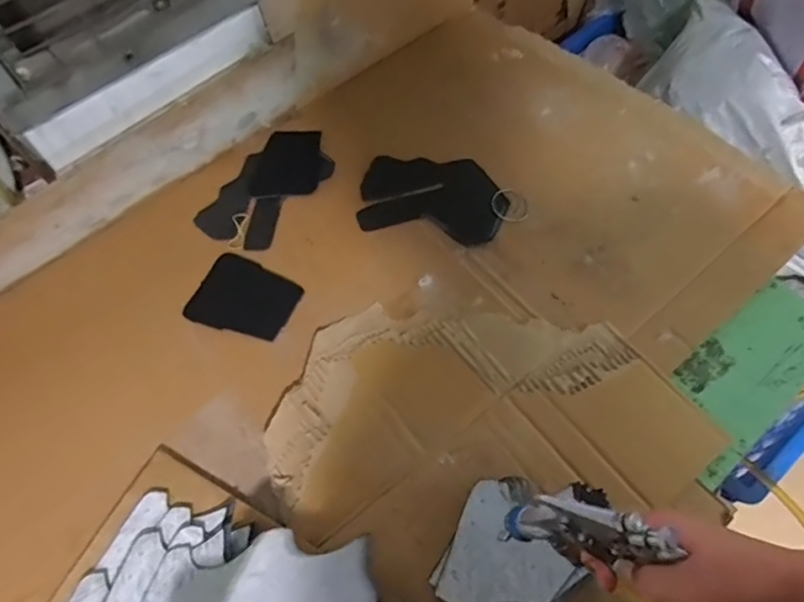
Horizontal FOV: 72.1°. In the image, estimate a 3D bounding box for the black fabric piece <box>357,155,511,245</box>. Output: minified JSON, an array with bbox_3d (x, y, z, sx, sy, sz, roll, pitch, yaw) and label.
[{"bbox_3d":[0.039,-0.135,0.713,0.184,0.010,0.126,4,63,6],"label":"black fabric piece"}]

